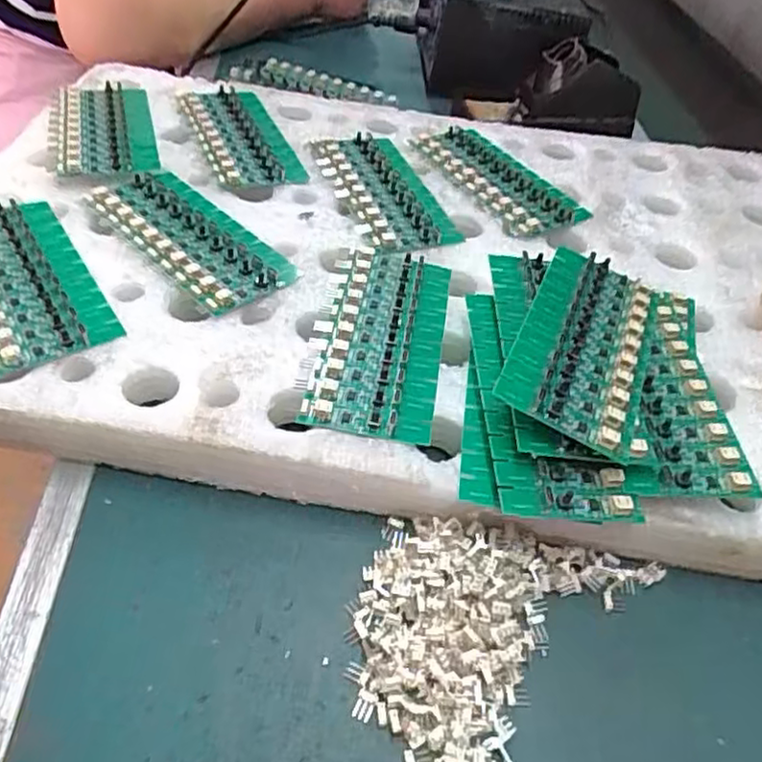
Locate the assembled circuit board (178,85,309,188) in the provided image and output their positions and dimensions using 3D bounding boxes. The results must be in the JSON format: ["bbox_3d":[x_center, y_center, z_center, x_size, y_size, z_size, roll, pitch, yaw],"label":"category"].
[{"bbox_3d":[-0.104,-0.183,0.493,0.061,0.011,0.135,-14,50,-19],"label":"assembled circuit board"}]

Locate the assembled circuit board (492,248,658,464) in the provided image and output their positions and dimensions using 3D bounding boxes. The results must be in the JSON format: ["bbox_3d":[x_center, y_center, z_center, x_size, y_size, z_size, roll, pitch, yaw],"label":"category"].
[{"bbox_3d":[0.101,-0.022,0.331,0.062,0.006,0.133,27,46,6],"label":"assembled circuit board"}]

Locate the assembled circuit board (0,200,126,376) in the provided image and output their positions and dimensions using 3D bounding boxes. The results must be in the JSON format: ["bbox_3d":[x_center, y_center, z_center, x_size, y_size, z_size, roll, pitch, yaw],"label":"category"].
[{"bbox_3d":[-0.192,-0.057,0.362,0.061,0.011,0.138,-23,52,-26],"label":"assembled circuit board"}]

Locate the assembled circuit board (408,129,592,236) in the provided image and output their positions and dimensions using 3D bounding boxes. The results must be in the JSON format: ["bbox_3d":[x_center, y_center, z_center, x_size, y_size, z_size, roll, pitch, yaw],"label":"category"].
[{"bbox_3d":[0.084,-0.149,0.488,0.063,0.010,0.137,-19,52,-23],"label":"assembled circuit board"}]

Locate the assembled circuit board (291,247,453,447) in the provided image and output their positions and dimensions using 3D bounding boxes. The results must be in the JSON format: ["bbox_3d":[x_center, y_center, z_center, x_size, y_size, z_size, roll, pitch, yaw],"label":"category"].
[{"bbox_3d":[-0.001,-0.027,0.358,0.067,0.006,0.137,9,45,3],"label":"assembled circuit board"}]

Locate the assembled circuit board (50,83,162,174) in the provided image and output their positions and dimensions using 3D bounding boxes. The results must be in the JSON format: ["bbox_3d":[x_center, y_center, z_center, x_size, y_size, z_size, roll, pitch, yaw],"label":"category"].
[{"bbox_3d":[-0.197,-0.178,0.477,0.066,0.014,0.137,-10,49,-16],"label":"assembled circuit board"}]

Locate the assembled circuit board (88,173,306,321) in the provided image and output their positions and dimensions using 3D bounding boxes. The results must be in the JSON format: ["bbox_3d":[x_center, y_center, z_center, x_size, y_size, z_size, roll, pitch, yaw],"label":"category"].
[{"bbox_3d":[-0.112,-0.087,0.400,0.061,0.011,0.136,-33,58,-32],"label":"assembled circuit board"}]

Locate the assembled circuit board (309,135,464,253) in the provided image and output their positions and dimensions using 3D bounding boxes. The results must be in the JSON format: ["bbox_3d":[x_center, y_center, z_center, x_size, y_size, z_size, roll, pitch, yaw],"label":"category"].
[{"bbox_3d":[0.001,-0.133,0.458,0.065,0.010,0.134,-12,49,-18],"label":"assembled circuit board"}]

